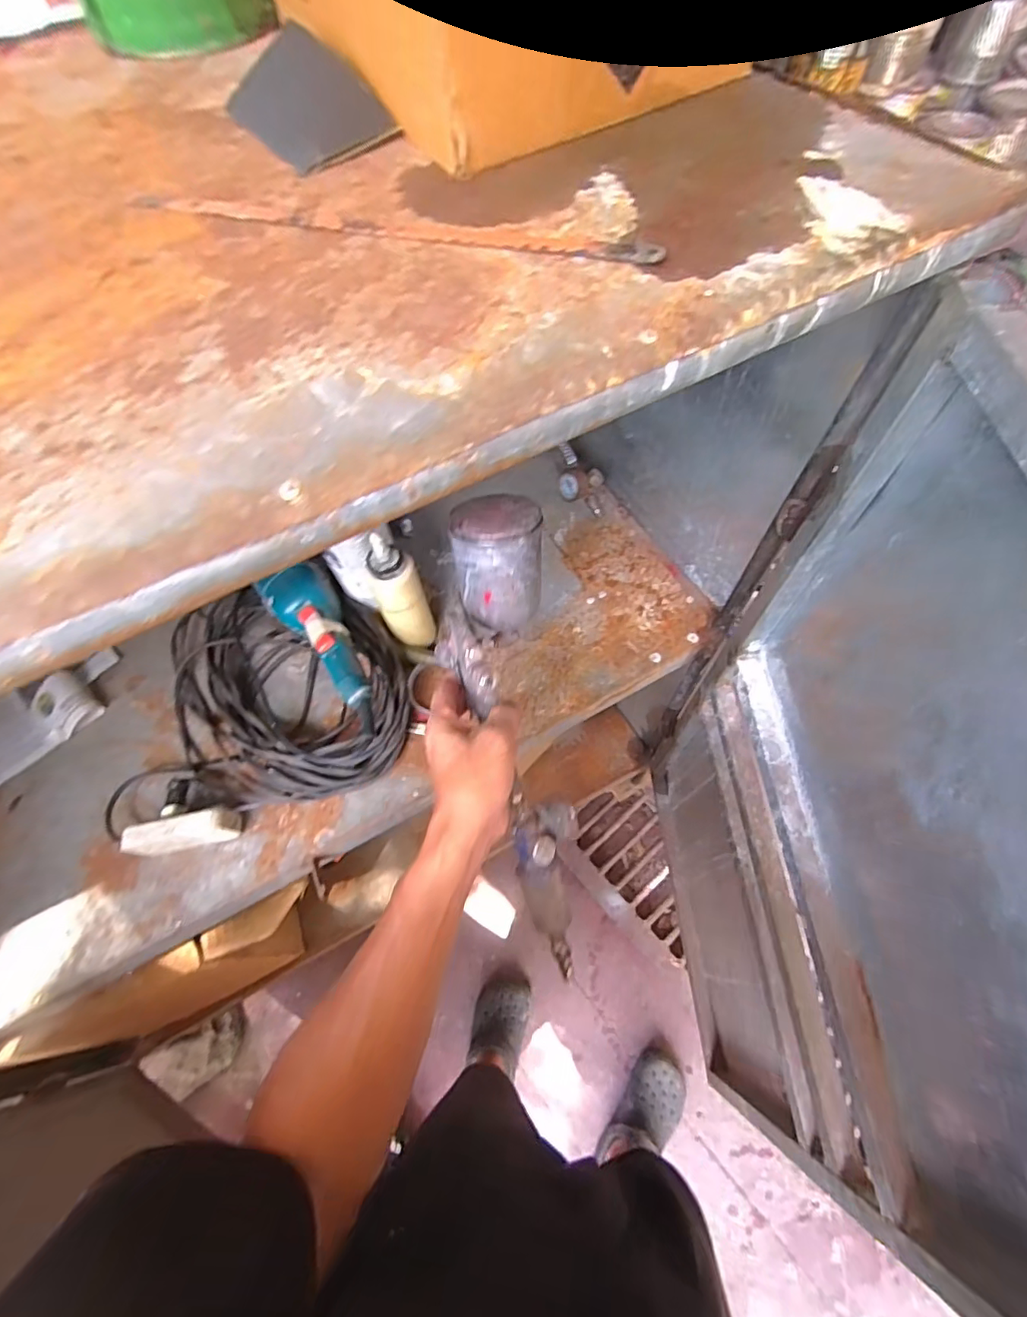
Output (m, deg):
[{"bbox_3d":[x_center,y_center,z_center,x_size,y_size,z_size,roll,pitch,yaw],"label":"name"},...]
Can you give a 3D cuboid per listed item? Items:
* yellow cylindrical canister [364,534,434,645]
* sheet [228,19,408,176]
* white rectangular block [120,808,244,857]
[{"bbox_3d":[-0.125,-0.069,0.609,0.050,0.165,0.042,-20,65,-9],"label":"yellow cylindrical canister"},{"bbox_3d":[-0.129,-0.349,0.337,0.071,0.030,0.113,-36,68,-16],"label":"sheet"},{"bbox_3d":[-0.350,0.188,0.582,0.105,0.065,0.028,-12,64,-5],"label":"white rectangular block"}]

